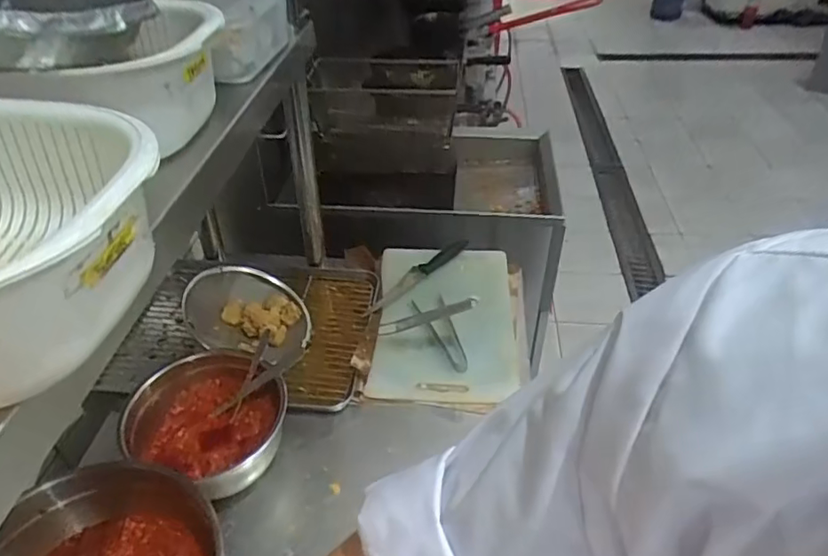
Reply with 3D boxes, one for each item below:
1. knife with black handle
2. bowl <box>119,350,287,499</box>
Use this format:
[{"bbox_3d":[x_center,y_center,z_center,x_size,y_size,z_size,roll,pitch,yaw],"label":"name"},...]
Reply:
[{"bbox_3d":[0.004,-0.005,1.004,0.033,0.023,0.239,30,49,33],"label":"knife with black handle"},{"bbox_3d":[-0.254,0.182,0.715,0.171,0.113,0.170,-1,39,1],"label":"bowl"}]

